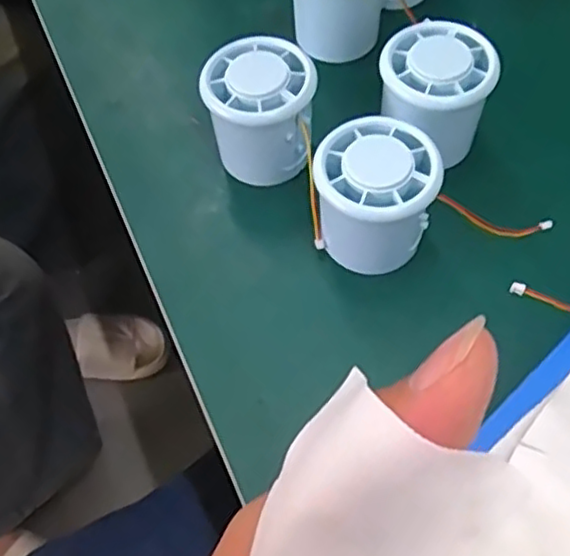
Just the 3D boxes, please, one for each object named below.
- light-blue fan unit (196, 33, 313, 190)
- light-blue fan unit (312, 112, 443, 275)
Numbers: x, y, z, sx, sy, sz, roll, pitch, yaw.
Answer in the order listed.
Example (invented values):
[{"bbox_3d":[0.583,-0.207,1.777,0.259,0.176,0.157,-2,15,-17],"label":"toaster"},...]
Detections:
[{"bbox_3d":[-0.012,-0.087,0.360,0.054,0.060,0.054,-1,60,2],"label":"light-blue fan unit"},{"bbox_3d":[0.043,-0.038,0.327,0.053,0.059,0.054,-1,60,2],"label":"light-blue fan unit"}]

